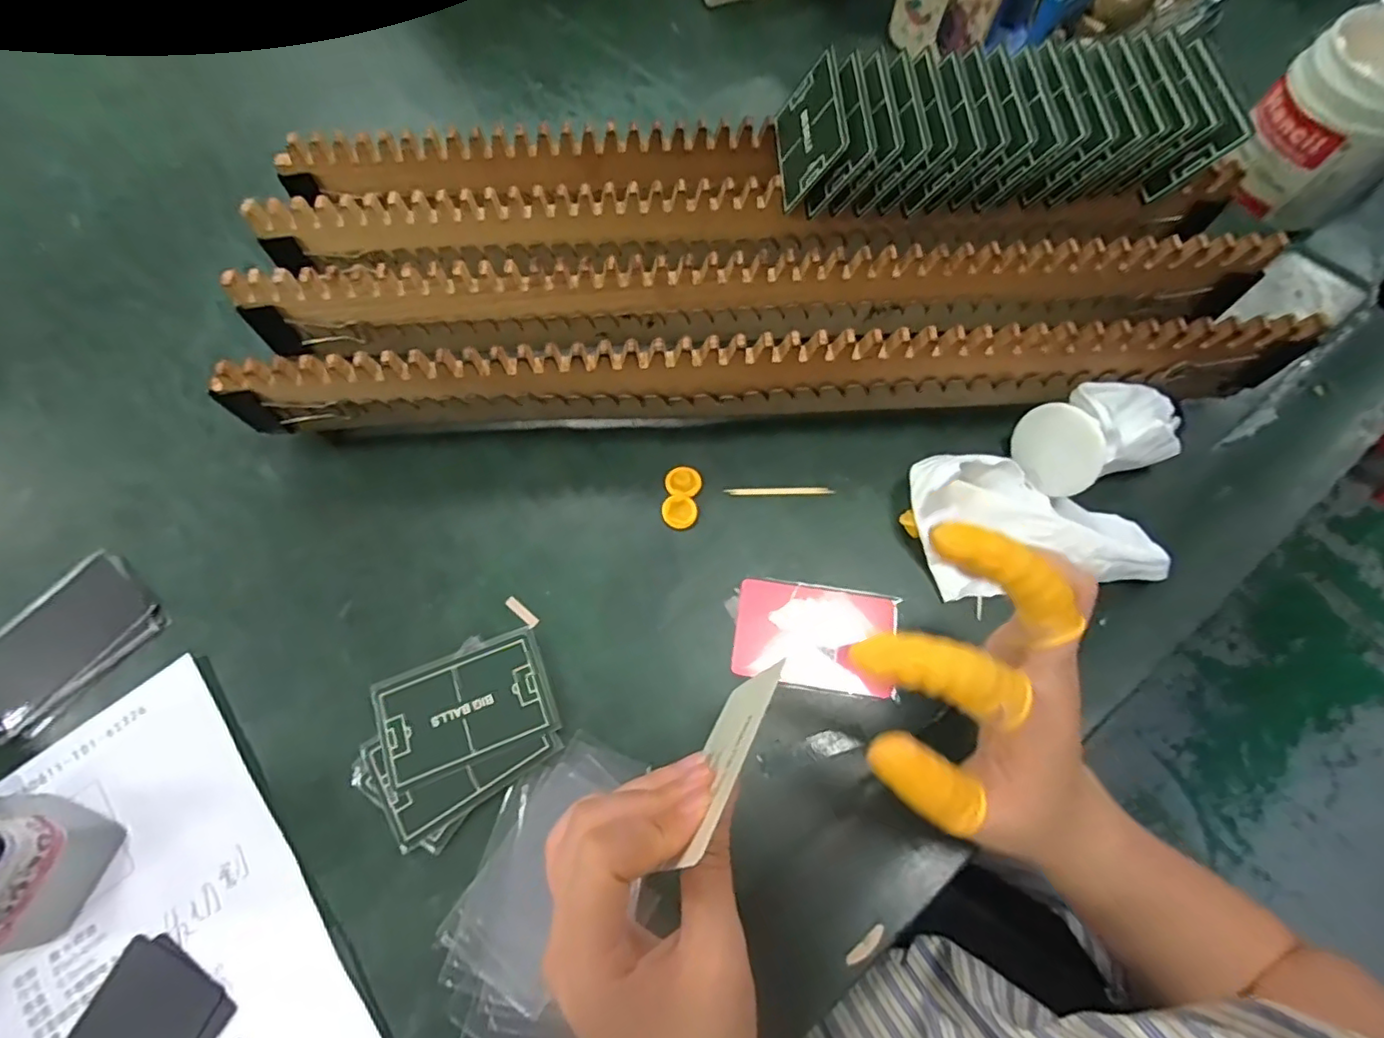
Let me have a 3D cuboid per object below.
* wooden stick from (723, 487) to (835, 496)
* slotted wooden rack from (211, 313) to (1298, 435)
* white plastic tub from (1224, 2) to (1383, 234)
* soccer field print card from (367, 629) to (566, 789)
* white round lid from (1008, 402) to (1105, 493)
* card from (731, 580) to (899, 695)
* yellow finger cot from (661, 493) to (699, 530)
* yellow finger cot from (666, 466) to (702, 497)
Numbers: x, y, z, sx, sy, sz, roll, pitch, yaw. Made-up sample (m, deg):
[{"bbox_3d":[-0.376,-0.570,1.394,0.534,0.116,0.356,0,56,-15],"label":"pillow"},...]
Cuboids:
[{"bbox_3d":[0.053,-0.017,0.362,0.064,0.004,0.005,0,68,1],"label":"wooden stick"},{"bbox_3d":[0.031,-0.091,0.350,0.552,0.082,0.064,-1,68,0],"label":"slotted wooden rack"},{"bbox_3d":[0.456,-0.279,0.422,0.089,0.098,0.092,-32,71,-12],"label":"white plastic tub"},{"bbox_3d":[-0.119,0.098,0.317,0.087,0.006,0.057,-21,72,-6],"label":"soccer field print card"},{"bbox_3d":[0.208,-0.040,0.342,0.005,0.049,0.052,-12,72,-24],"label":"white round lid"},{"bbox_3d":[0.066,0.063,0.327,0.082,0.004,0.054,6,66,10],"label":"card"},{"bbox_3d":[-0.007,-0.004,0.357,0.021,0.006,0.020,0,68,1],"label":"yellow finger cot"},{"bbox_3d":[-0.005,-0.023,0.365,0.021,0.006,0.021,0,68,1],"label":"yellow finger cot"}]

